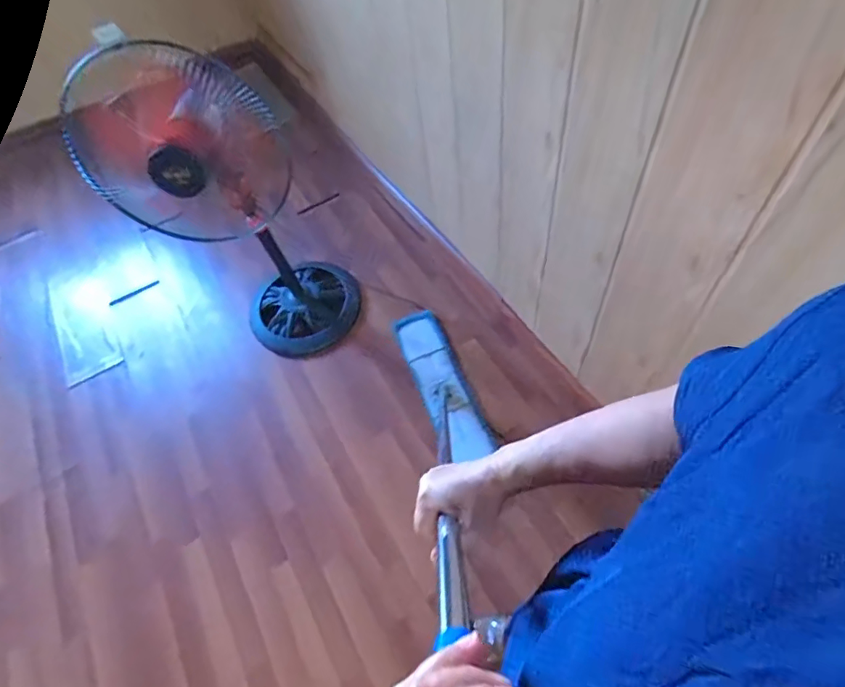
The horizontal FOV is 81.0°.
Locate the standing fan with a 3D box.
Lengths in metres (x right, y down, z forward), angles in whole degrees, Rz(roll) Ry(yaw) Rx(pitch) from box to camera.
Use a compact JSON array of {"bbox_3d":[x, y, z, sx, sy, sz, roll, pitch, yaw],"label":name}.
[{"bbox_3d":[-0.474,-0.321,1.317,0.478,0.903,0.345,-34,60,-14],"label":"standing fan"}]

